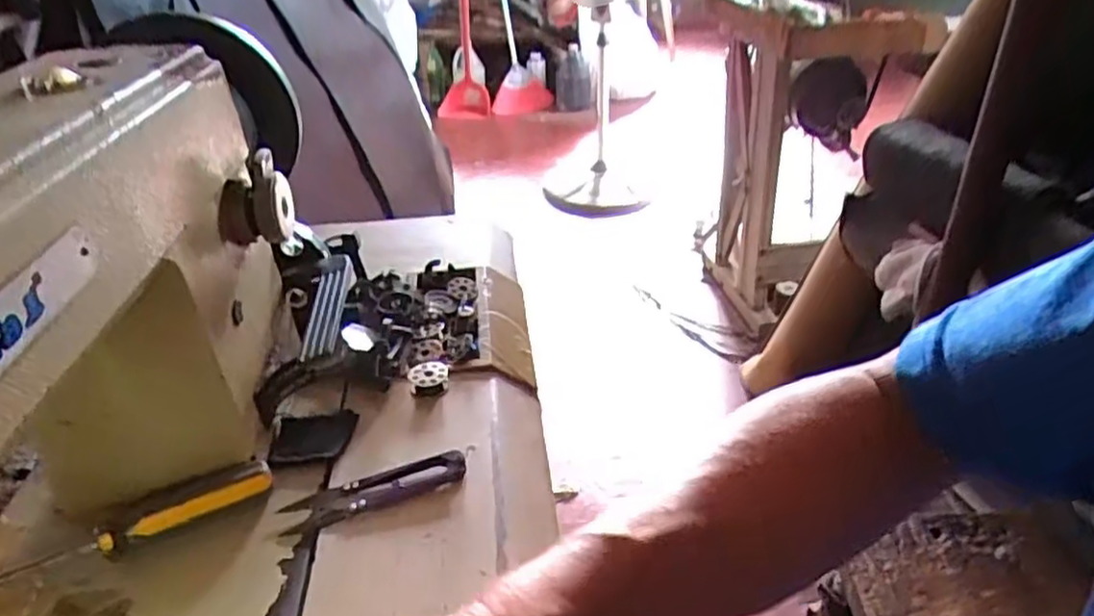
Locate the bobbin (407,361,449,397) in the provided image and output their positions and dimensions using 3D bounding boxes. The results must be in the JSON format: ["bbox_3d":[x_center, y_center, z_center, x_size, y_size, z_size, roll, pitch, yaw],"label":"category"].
[{"bbox_3d":[-0.077,0.045,0.475,0.025,0.010,0.025,-8,33,-10],"label":"bobbin"}]

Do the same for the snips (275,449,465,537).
[{"bbox_3d":[-0.094,0.098,0.399,0.099,0.008,0.026,-14,35,-18],"label":"snips"}]

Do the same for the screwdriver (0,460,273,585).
[{"bbox_3d":[-0.220,0.116,0.367,0.158,0.016,0.024,-20,37,-26],"label":"screwdriver"}]

